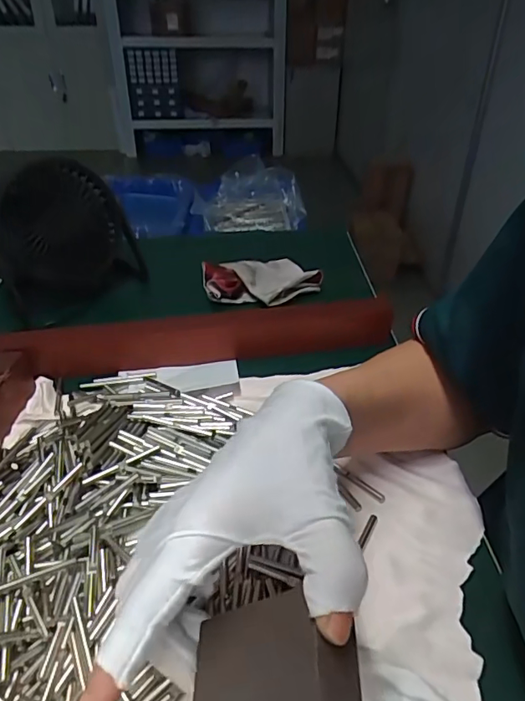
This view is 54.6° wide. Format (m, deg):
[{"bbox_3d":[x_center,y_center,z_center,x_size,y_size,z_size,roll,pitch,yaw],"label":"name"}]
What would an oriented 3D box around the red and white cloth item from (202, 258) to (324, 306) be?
[{"bbox_3d":[-0.005,-0.083,0.570,0.122,0.032,0.095,-8,35,-13],"label":"red and white cloth item"}]

